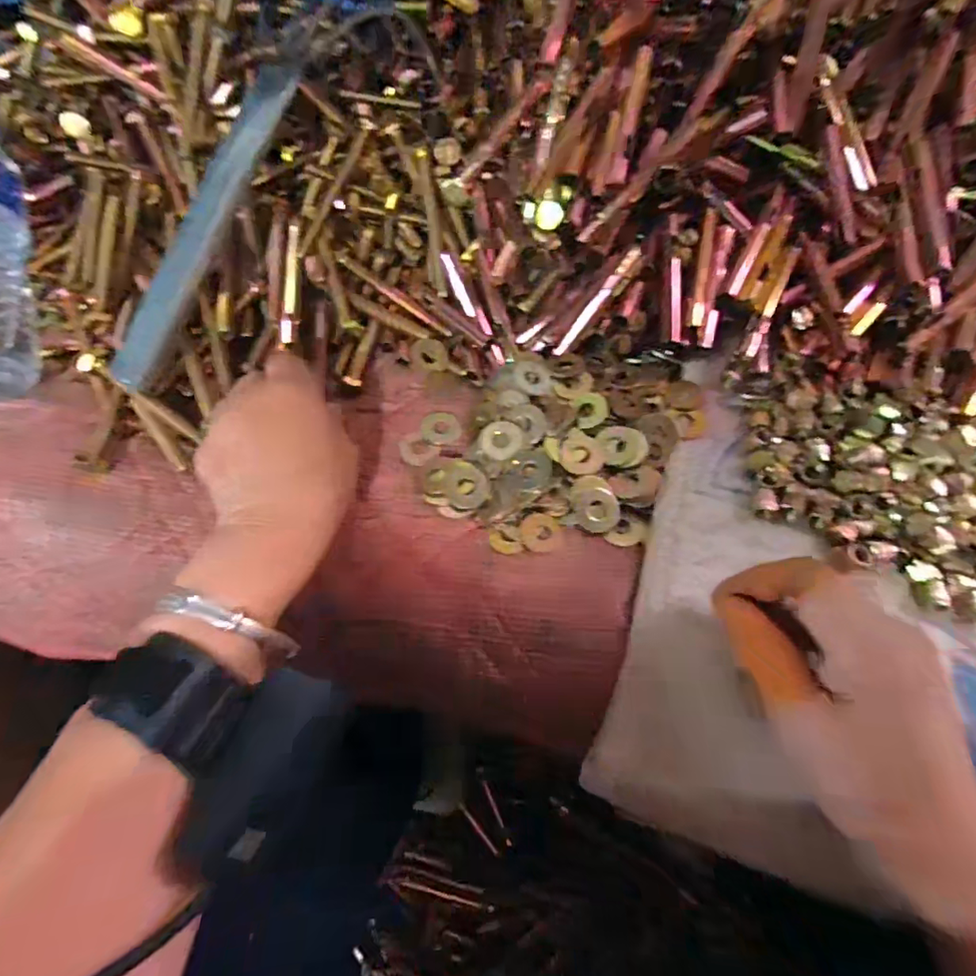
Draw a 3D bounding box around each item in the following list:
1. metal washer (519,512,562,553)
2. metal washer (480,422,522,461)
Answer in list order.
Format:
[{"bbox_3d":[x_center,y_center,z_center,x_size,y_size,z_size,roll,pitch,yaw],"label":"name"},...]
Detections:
[{"bbox_3d":[0.030,0.025,0.300,0.022,0.004,0.024,-2,62,3],"label":"metal washer"},{"bbox_3d":[0.008,-0.029,0.316,0.024,0.004,0.025,-2,62,3],"label":"metal washer"}]

